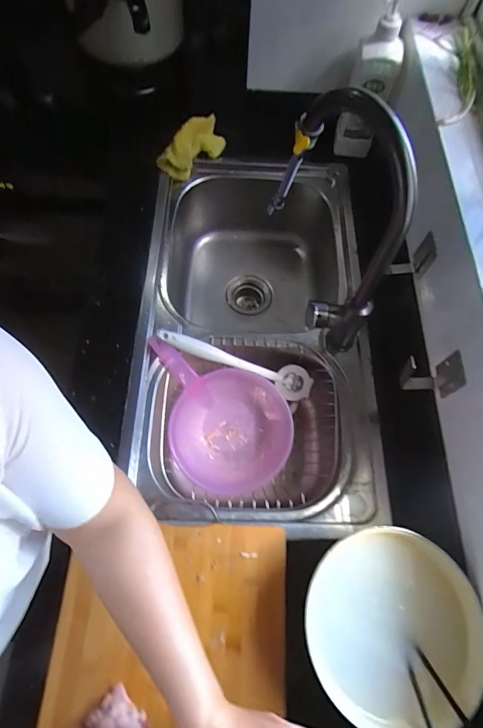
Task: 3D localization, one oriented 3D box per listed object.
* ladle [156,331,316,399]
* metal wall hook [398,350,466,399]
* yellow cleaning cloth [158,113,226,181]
[{"bbox_3d":[-0.007,-0.003,0.689,0.287,0.036,0.050,20,65,-16],"label":"ladle"},{"bbox_3d":[0.268,0.015,0.541,0.060,0.064,0.049,12,66,2],"label":"metal wall hook"},{"bbox_3d":[-0.104,-0.487,0.872,0.089,0.084,0.186,30,68,10],"label":"yellow cleaning cloth"}]

